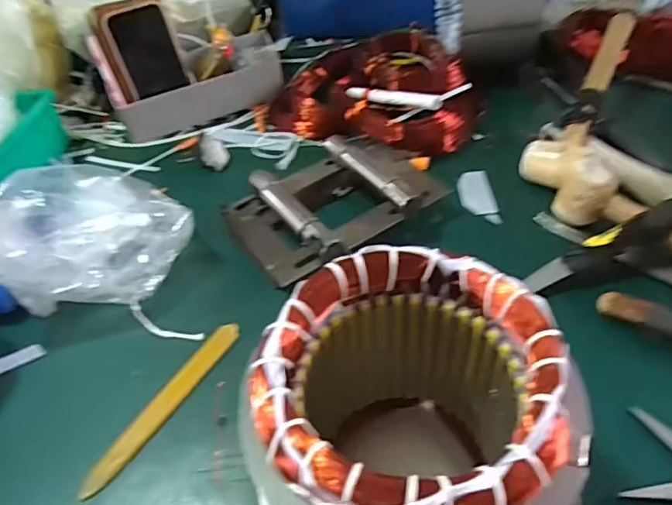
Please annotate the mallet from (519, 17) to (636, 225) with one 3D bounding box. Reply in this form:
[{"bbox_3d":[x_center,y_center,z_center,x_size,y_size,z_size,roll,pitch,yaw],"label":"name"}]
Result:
[{"bbox_3d":[0.265,-0.154,0.576,0.087,0.081,0.298,13,49,17],"label":"mallet"}]

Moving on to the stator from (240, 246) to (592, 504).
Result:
[{"bbox_3d":[0.051,0.109,0.274,0.159,0.176,0.160,-3,46,3],"label":"stator"}]

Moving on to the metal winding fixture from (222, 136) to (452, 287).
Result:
[{"bbox_3d":[0.001,-0.052,0.531,0.210,0.050,0.144,-29,51,-21],"label":"metal winding fixture"}]

